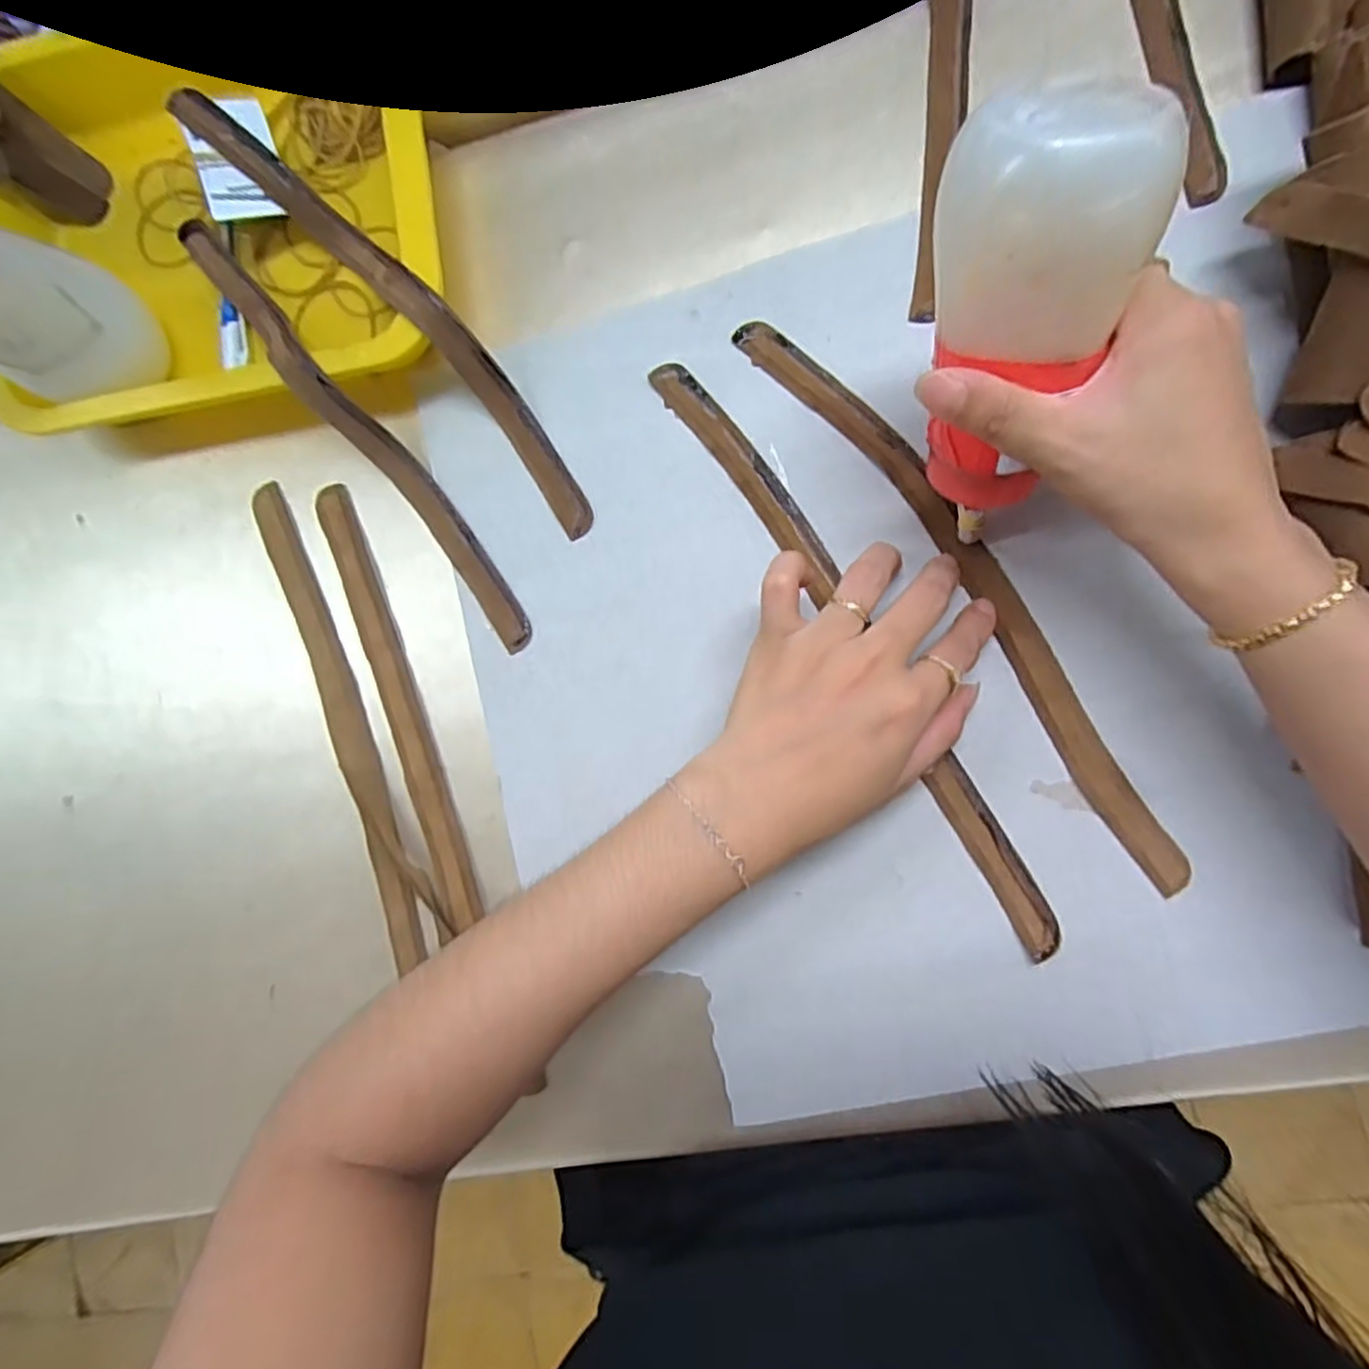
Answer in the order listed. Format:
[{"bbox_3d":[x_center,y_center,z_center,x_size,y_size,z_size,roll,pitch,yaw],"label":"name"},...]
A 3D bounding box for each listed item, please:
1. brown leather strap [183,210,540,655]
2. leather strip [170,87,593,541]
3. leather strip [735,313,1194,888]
[{"bbox_3d":[-0.176,-0.139,0.363,0.024,0.039,0.296,-40,83,6],"label":"brown leather strap"},{"bbox_3d":[-0.143,-0.190,0.355,0.031,0.048,0.284,-43,83,5],"label":"leather strip"},{"bbox_3d":[0.129,-0.048,0.326,0.032,0.006,0.318,-34,83,6],"label":"leather strip"}]

